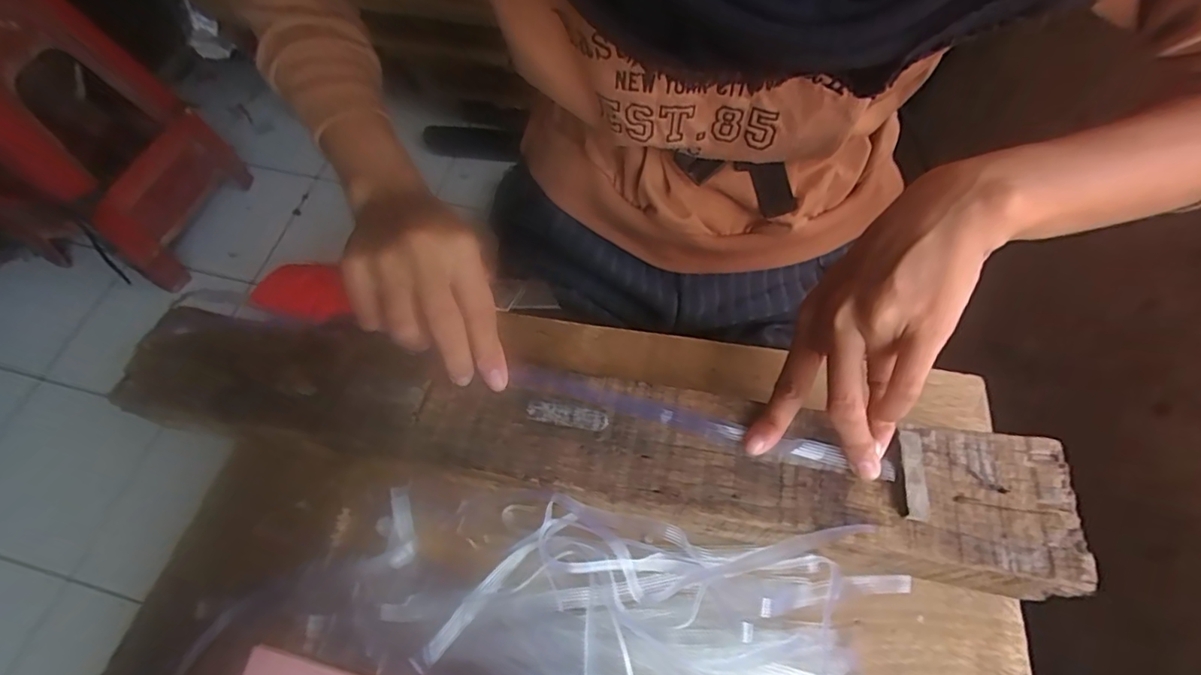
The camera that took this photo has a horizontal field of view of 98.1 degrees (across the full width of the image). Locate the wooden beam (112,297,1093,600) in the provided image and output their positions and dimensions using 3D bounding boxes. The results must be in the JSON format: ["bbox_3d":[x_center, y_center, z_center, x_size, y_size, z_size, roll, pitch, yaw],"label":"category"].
[{"bbox_3d":[-0.021,0.050,0.289,0.497,0.032,0.076,9,65,7],"label":"wooden beam"}]

